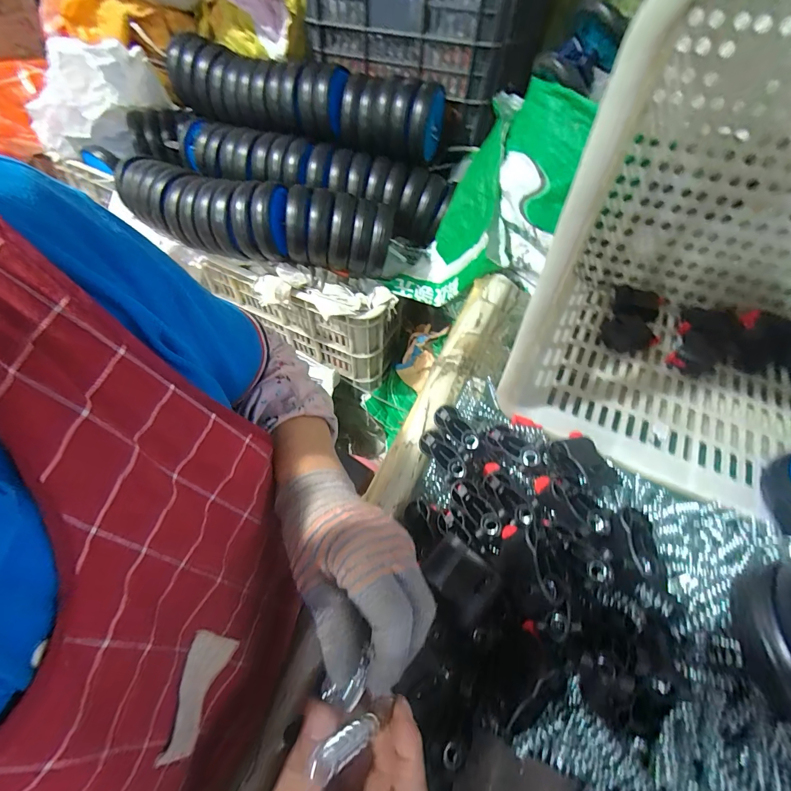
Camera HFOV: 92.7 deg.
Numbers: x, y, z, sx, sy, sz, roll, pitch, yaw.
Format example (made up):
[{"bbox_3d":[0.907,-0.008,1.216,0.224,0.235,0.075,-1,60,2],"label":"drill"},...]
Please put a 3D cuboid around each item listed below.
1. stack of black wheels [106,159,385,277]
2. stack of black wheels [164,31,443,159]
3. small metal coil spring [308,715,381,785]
[{"bbox_3d":[-0.297,-0.340,0.727,0.576,0.117,0.150,14,56,10],"label":"stack of black wheels"},{"bbox_3d":[-0.216,-0.622,0.792,0.628,0.118,0.113,17,55,11],"label":"stack of black wheels"},{"bbox_3d":[-0.023,0.182,0.198,0.008,0.045,0.014,-41,57,16],"label":"small metal coil spring"}]

